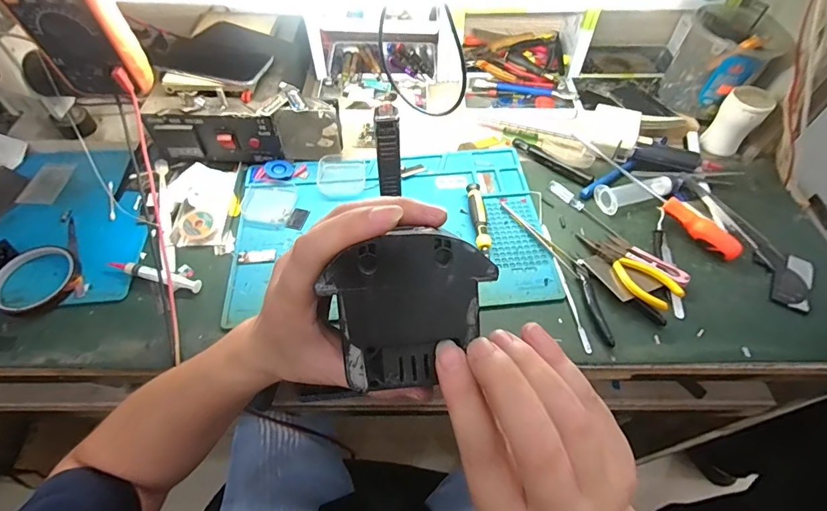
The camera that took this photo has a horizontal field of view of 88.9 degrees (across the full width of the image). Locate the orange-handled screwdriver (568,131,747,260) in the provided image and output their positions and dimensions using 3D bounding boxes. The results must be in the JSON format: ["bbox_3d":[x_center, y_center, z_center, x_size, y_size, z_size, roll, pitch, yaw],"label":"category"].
[{"bbox_3d":[0.310,-0.083,0.553,0.026,0.033,0.247,-28,60,-19],"label":"orange-handled screwdriver"}]

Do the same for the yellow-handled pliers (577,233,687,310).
[{"bbox_3d":[0.245,0.013,0.493,0.045,0.019,0.127,-32,61,-21],"label":"yellow-handled pliers"}]

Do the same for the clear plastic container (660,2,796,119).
[{"bbox_3d":[0.452,-0.281,0.624,0.112,0.118,0.107,-30,60,-20],"label":"clear plastic container"}]

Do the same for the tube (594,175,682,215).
[{"bbox_3d":[0.299,-0.087,0.563,0.112,0.022,0.040,-17,57,-13],"label":"tube"}]

